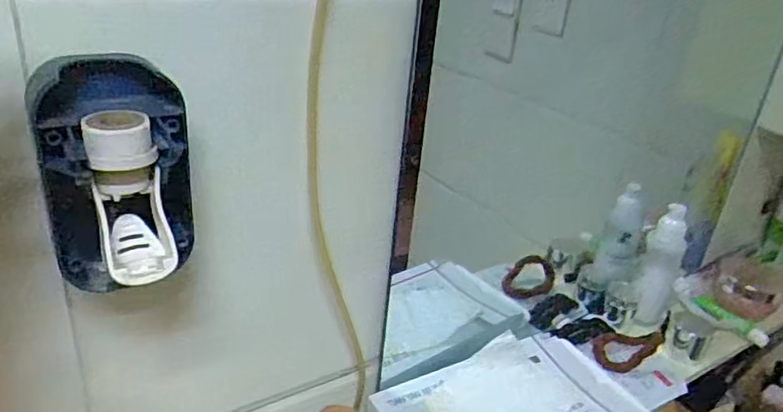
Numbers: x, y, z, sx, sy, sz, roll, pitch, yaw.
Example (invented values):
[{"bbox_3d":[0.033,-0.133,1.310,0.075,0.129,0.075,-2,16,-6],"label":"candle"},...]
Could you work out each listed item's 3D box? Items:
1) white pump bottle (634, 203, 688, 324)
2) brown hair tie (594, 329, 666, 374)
[{"bbox_3d":[0.286,0.064,0.632,0.040,0.130,0.035,21,30,27],"label":"white pump bottle"},{"bbox_3d":[0.230,0.136,0.589,0.081,0.016,0.047,-17,35,-39],"label":"brown hair tie"}]

